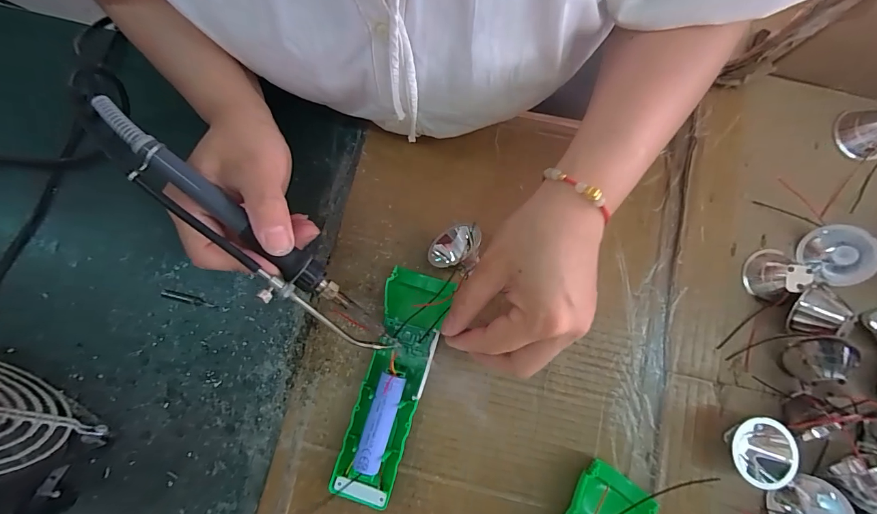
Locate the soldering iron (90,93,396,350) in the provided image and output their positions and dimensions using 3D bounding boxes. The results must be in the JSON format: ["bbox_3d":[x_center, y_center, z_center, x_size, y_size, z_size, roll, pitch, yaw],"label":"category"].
[{"bbox_3d":[-0.108,-0.007,0.224,0.203,0.018,0.029,43,79,-13],"label":"soldering iron"}]

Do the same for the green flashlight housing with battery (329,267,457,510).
[{"bbox_3d":[-0.032,0.087,0.272,0.044,0.026,0.157,16,79,3],"label":"green flashlight housing with battery"}]

